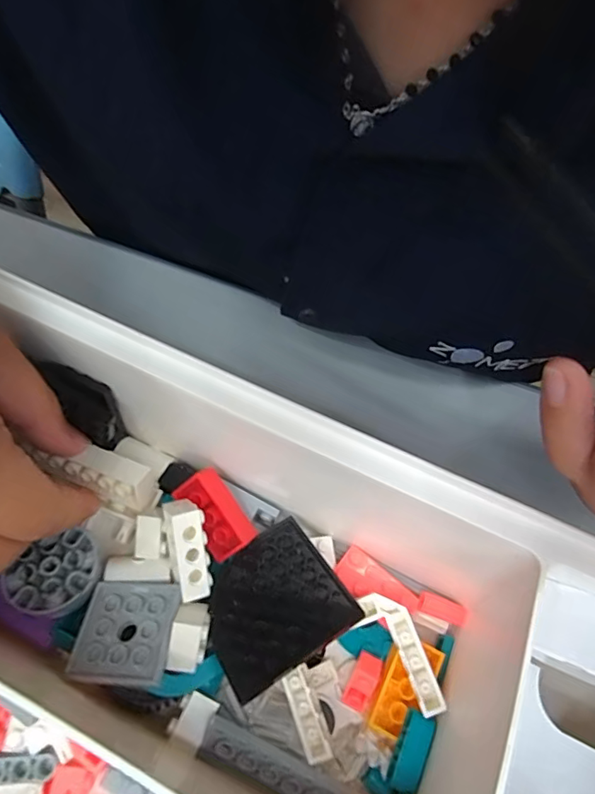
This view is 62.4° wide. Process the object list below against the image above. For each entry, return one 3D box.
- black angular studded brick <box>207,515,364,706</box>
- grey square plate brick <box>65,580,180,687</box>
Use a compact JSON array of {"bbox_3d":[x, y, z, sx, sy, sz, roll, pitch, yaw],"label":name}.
[{"bbox_3d":[-0.009,0.070,0.171,0.046,0.004,0.047,-27,44,-19],"label":"black angular studded brick"},{"bbox_3d":[-0.057,0.076,0.163,0.031,0.006,0.031,6,60,1],"label":"grey square plate brick"}]

